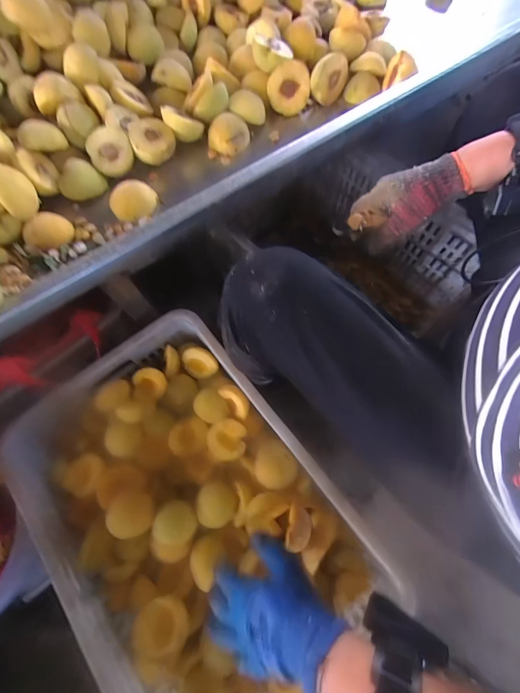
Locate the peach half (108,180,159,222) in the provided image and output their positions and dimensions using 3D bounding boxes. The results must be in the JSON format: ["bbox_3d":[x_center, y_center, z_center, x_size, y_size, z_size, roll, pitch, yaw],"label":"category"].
[{"bbox_3d":[-0.173,-0.199,0.430,0.059,0.028,0.047,-25,98,-21],"label":"peach half"}]

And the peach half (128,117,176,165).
[{"bbox_3d":[-0.153,-0.295,0.448,0.059,0.031,0.053,-15,70,-4],"label":"peach half"}]

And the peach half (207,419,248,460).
[{"bbox_3d":[-0.050,0.148,0.496,0.062,0.029,0.062,-6,70,16],"label":"peach half"}]

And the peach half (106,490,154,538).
[{"bbox_3d":[-0.186,0.240,0.446,0.059,0.027,0.058,-20,70,-35],"label":"peach half"}]

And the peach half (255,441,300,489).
[{"bbox_3d":[0.022,0.178,0.467,0.059,0.036,0.063,-1,69,1],"label":"peach half"}]

